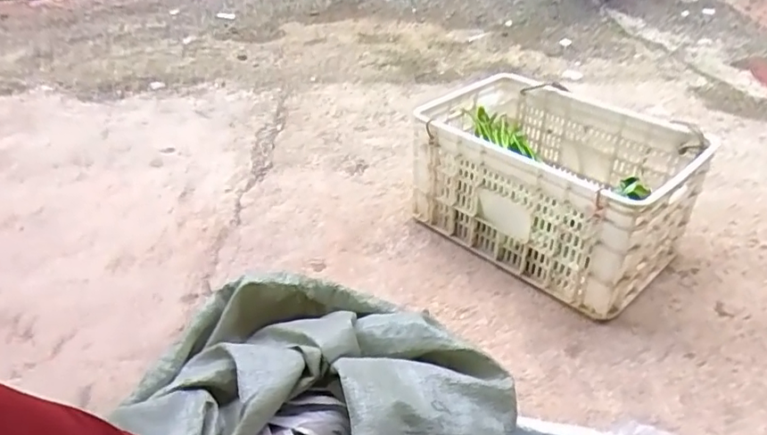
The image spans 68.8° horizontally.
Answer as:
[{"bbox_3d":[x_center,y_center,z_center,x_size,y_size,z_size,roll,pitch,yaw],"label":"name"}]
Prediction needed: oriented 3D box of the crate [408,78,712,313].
[{"bbox_3d":[0.392,-0.096,1.387,0.635,0.313,0.404,28,49,31],"label":"crate"}]

